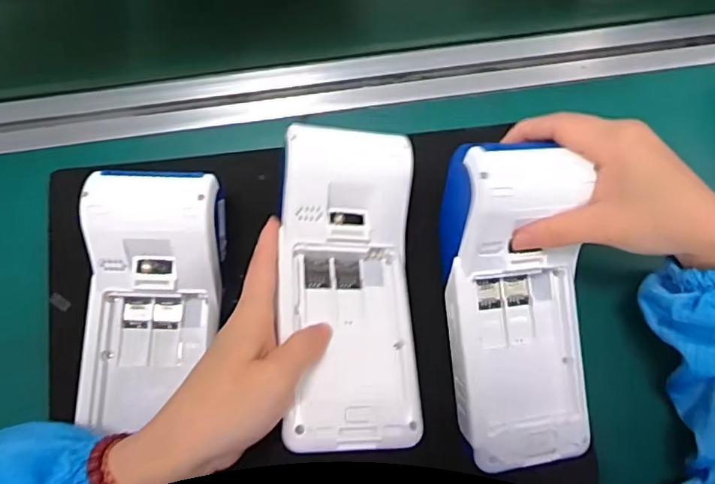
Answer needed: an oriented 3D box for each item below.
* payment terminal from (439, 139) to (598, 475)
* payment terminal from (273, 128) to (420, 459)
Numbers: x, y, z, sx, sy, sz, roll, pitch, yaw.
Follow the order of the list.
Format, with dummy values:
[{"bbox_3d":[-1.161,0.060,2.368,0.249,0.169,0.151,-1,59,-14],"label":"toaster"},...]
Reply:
[{"bbox_3d":[0.094,0.037,0.323,0.084,0.044,0.185,-10,103,-3],"label":"payment terminal"},{"bbox_3d":[-0.004,0.024,0.322,0.076,0.045,0.181,-3,75,-2],"label":"payment terminal"}]

